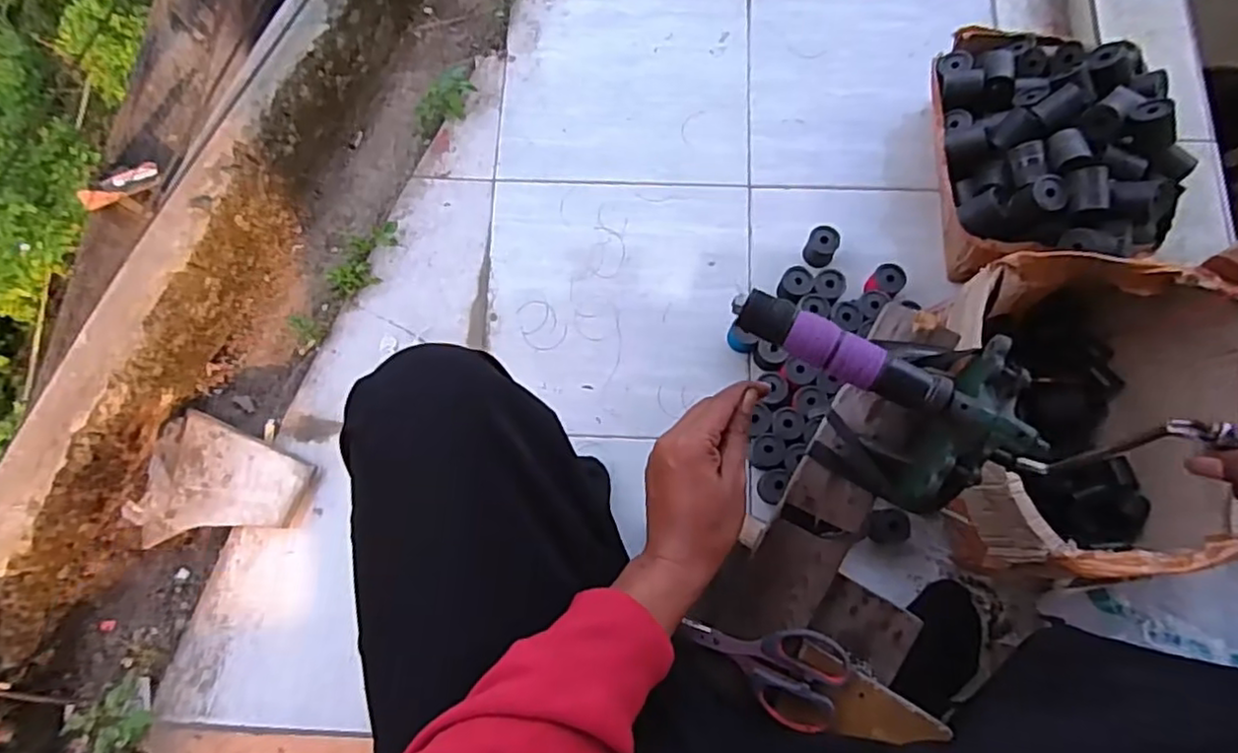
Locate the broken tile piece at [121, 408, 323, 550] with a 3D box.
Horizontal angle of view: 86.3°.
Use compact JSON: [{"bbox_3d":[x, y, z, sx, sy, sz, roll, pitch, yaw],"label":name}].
[{"bbox_3d":[-0.567,0.171,0.935,0.242,0.032,0.182,20,79,11],"label":"broken tile piece"}]

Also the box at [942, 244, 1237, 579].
[{"bbox_3d":[0.560,0.049,0.785,0.313,0.220,0.348,-1,77,1],"label":"box"}]

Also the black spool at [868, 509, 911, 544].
[{"bbox_3d":[0.359,0.200,0.880,0.051,0.032,0.044,5,76,3],"label":"black spool"}]

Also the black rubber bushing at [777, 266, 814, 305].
[{"bbox_3d":[0.253,-0.128,0.958,0.046,0.055,0.051,23,79,6],"label":"black rubber bushing"}]

